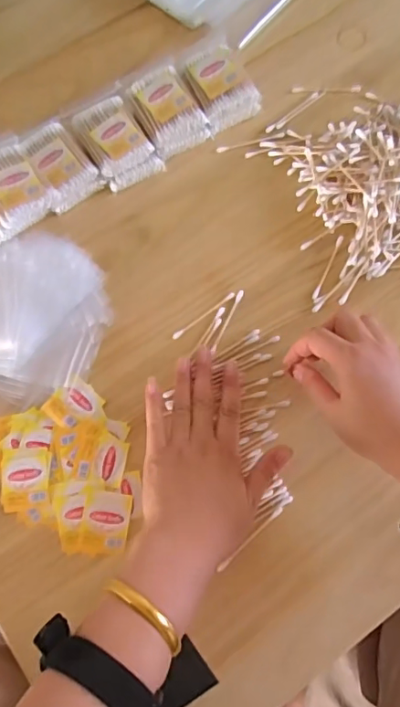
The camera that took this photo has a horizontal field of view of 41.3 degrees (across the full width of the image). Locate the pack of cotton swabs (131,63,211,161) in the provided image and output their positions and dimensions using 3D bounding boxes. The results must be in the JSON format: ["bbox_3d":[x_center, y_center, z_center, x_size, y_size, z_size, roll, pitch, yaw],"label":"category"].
[{"bbox_3d":[-0.032,-0.239,0.531,0.057,0.038,0.074,-29,76,-7],"label":"pack of cotton swabs"}]

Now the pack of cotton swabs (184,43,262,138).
[{"bbox_3d":[0.020,-0.267,0.537,0.060,0.039,0.083,-25,75,-6],"label":"pack of cotton swabs"}]

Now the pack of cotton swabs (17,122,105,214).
[{"bbox_3d":[-0.137,-0.180,0.515,0.056,0.042,0.076,-39,77,-9],"label":"pack of cotton swabs"}]

